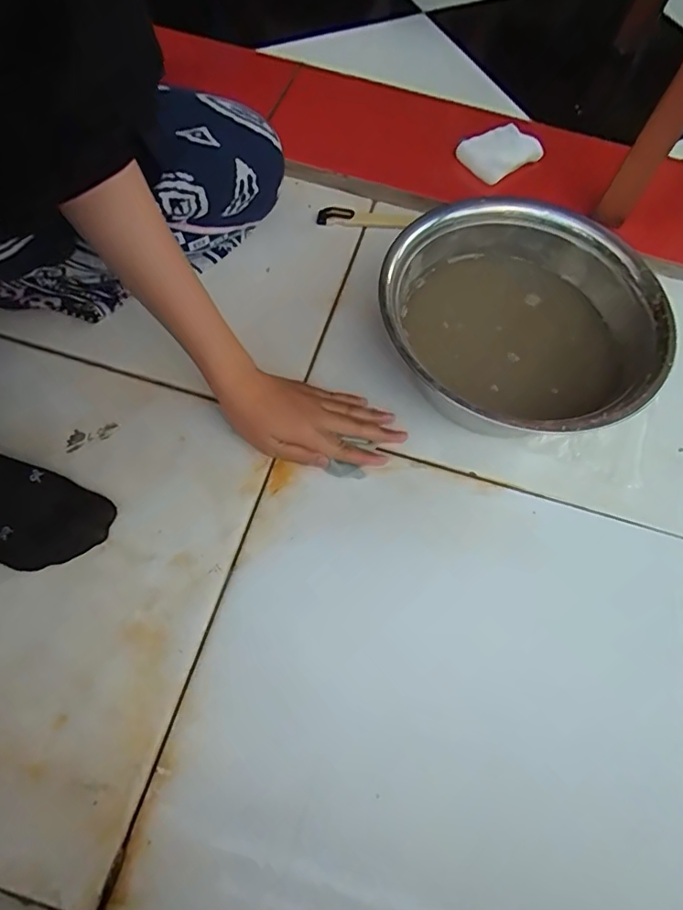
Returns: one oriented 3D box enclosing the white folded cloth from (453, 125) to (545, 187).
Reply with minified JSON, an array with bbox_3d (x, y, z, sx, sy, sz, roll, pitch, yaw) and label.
[{"bbox_3d":[0.204,-0.385,0.673,0.101,0.020,0.073,-34,71,-18],"label":"white folded cloth"}]

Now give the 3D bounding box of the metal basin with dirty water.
[{"bbox_3d":[0.171,-0.124,0.518,0.255,0.084,0.251,1,64,-3],"label":"metal basin with dirty water"}]

